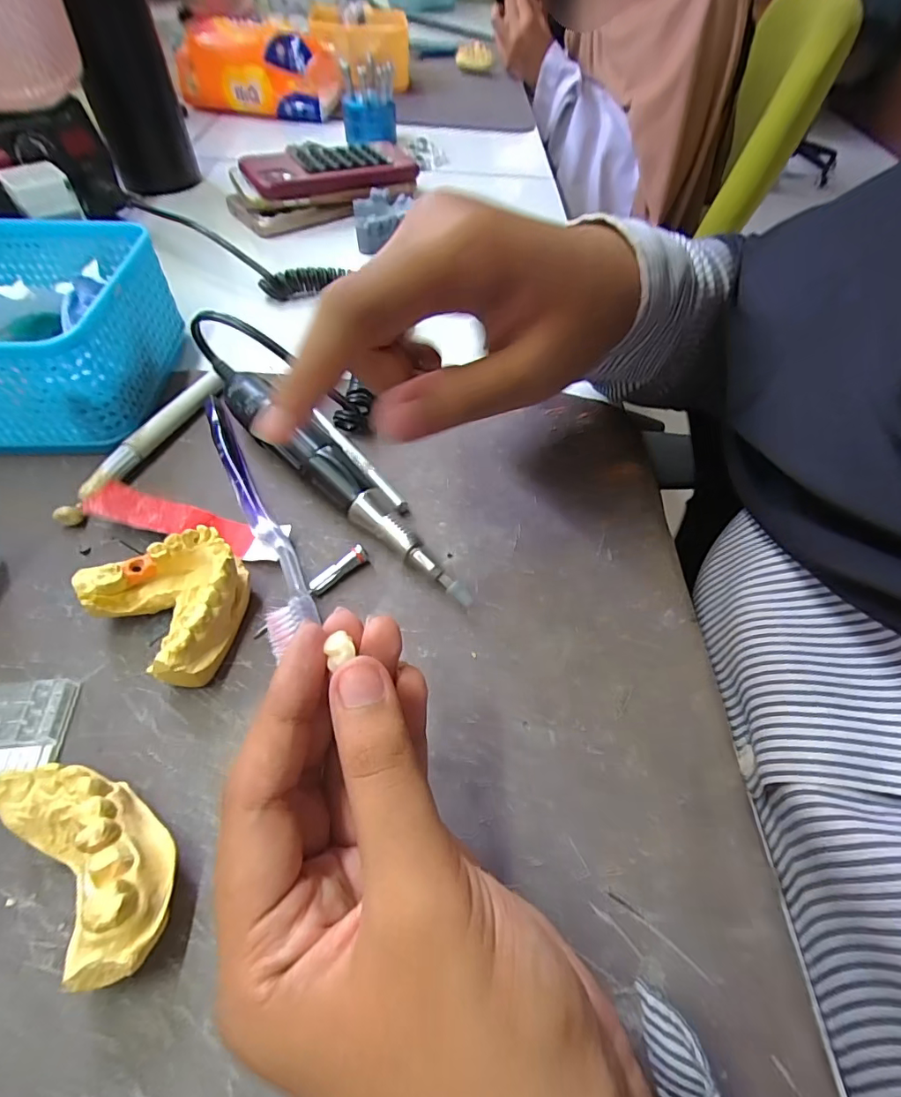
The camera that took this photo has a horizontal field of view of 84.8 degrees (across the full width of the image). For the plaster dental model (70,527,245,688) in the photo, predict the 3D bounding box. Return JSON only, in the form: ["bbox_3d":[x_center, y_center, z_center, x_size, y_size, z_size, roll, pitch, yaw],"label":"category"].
[{"bbox_3d":[-0.108,0.021,0.202,0.062,0.029,0.051,33,59,19],"label":"plaster dental model"}]

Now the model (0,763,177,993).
[{"bbox_3d":[-0.109,0.093,0.152,0.032,0.026,0.070,-37,65,-26],"label":"model"}]

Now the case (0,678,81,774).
[{"bbox_3d":[-0.161,0.070,0.176,0.038,0.008,0.044,-3,55,-6],"label":"case"}]

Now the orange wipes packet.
[{"bbox_3d":[-0.225,-0.552,0.567,0.179,0.079,0.067,4,54,-1],"label":"orange wipes packet"}]

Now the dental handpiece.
[{"bbox_3d":[-0.055,-0.031,0.241,0.171,0.033,0.023,39,61,22],"label":"dental handpiece"}]

